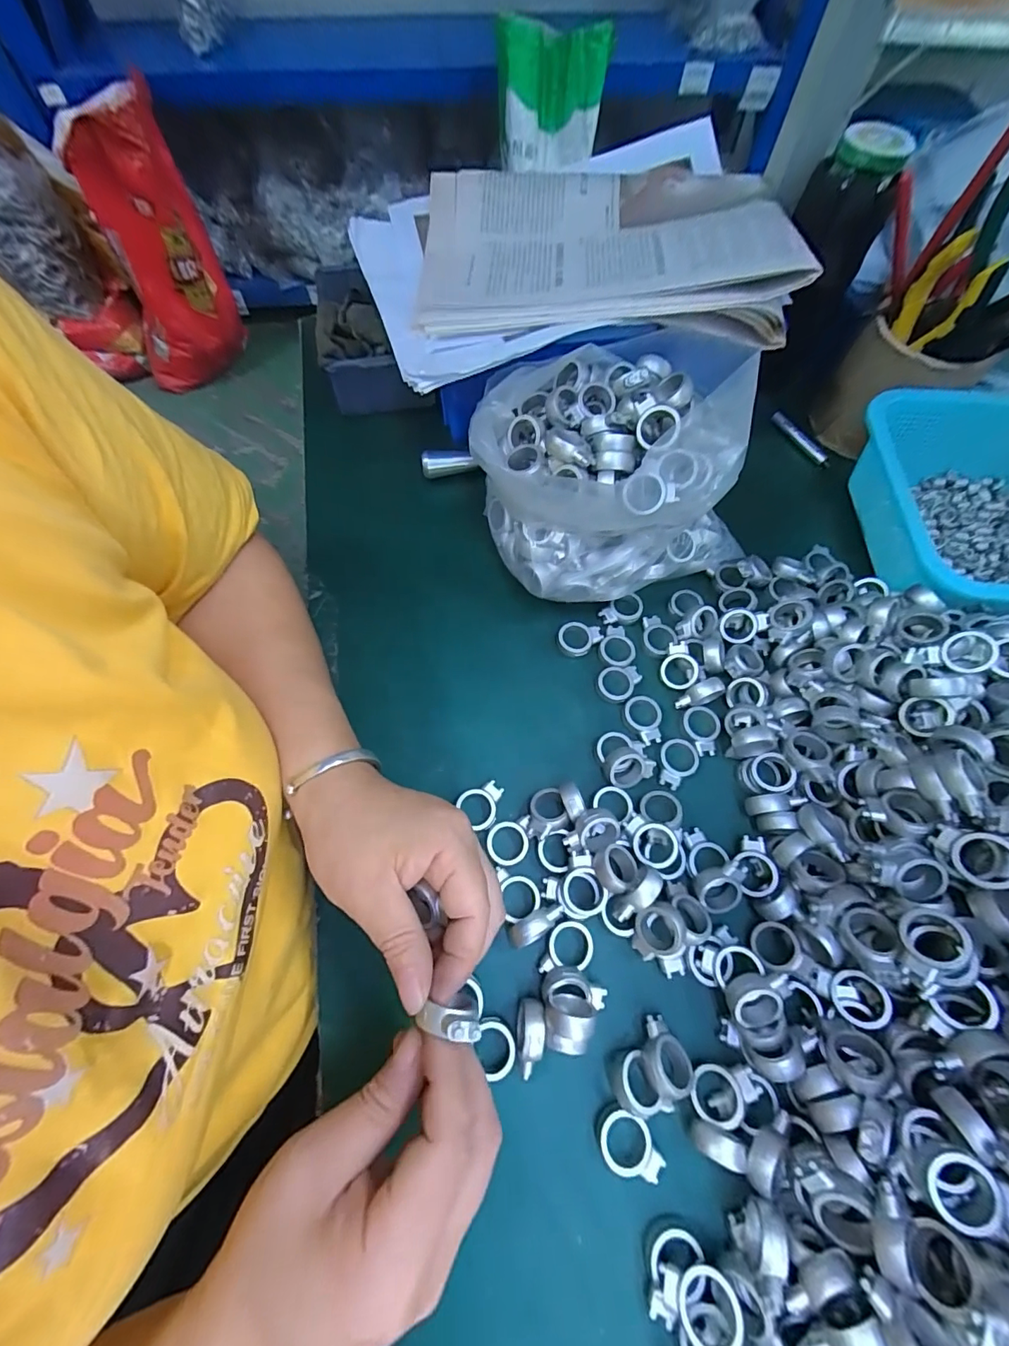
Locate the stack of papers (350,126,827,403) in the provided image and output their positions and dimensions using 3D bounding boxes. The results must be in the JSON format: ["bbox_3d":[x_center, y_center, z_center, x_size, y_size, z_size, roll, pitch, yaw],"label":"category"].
[{"bbox_3d":[0.042,-0.332,0.373,0.315,0.053,0.245,-7,66,-5],"label":"stack of papers"}]

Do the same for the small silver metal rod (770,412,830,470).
[{"bbox_3d":[0.272,-0.216,0.438,0.013,0.011,0.072,-26,69,-13],"label":"small silver metal rod"}]

